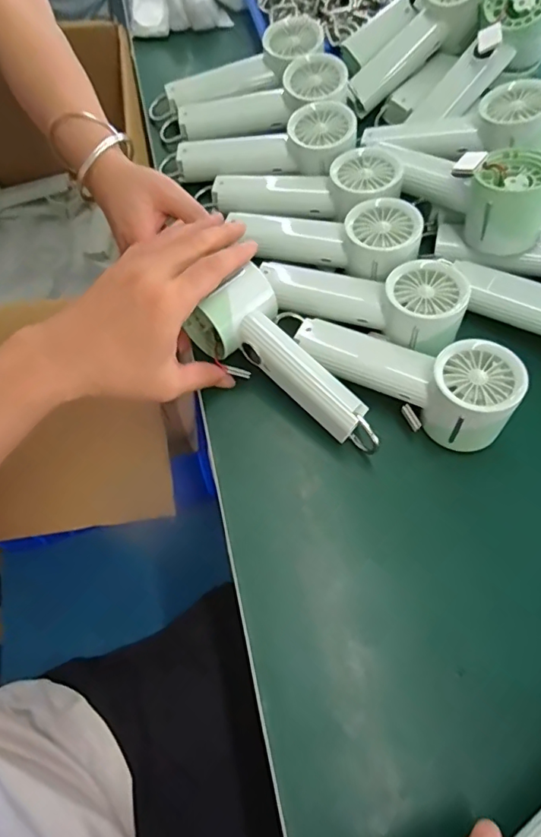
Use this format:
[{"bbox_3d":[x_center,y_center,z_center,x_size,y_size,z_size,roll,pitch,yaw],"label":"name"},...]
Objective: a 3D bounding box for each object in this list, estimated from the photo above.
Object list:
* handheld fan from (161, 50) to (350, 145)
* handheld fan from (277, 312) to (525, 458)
[{"bbox_3d":[-0.019,-0.316,0.513,0.193,0.036,0.052,-11,64,14],"label":"handheld fan"},{"bbox_3d":[0.097,-0.048,0.390,0.190,0.058,0.061,33,69,13],"label":"handheld fan"}]

